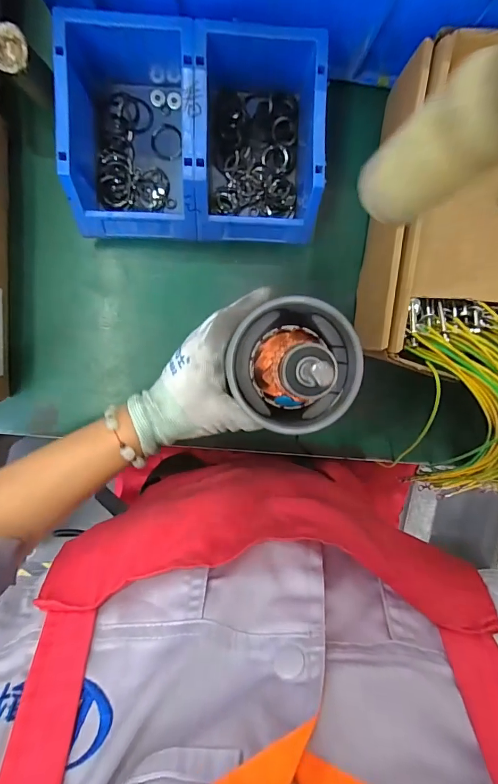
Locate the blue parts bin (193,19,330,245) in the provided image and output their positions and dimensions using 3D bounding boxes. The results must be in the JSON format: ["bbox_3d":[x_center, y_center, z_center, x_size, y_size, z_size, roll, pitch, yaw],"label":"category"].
[{"bbox_3d":[0.007,-0.231,0.357,0.105,0.079,0.175,0,98,-4],"label":"blue parts bin"}]

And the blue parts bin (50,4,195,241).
[{"bbox_3d":[-0.099,-0.232,0.355,0.105,0.097,0.178,0,98,-4],"label":"blue parts bin"}]

